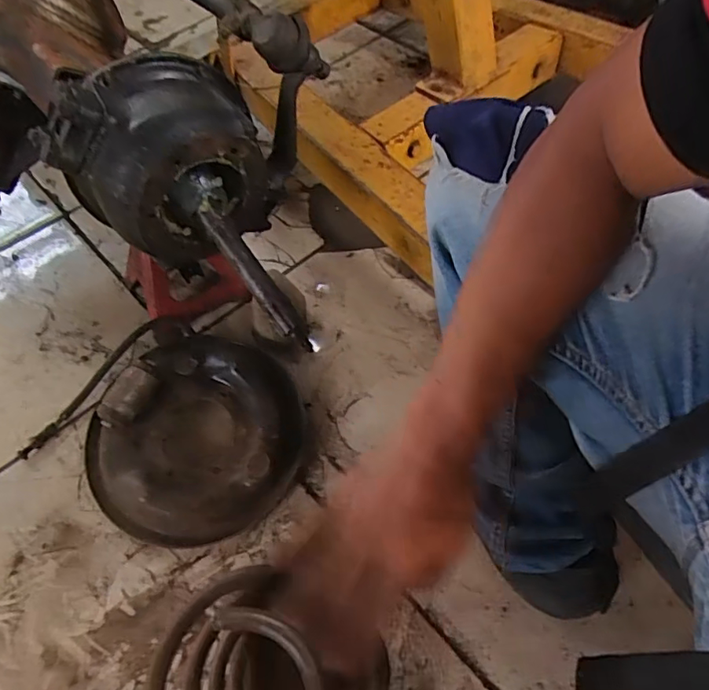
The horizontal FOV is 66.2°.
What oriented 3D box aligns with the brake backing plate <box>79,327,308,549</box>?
[{"bbox_3d":[-0.197,0.111,0.688,0.236,0.098,0.258,-1,56,1],"label":"brake backing plate"}]

